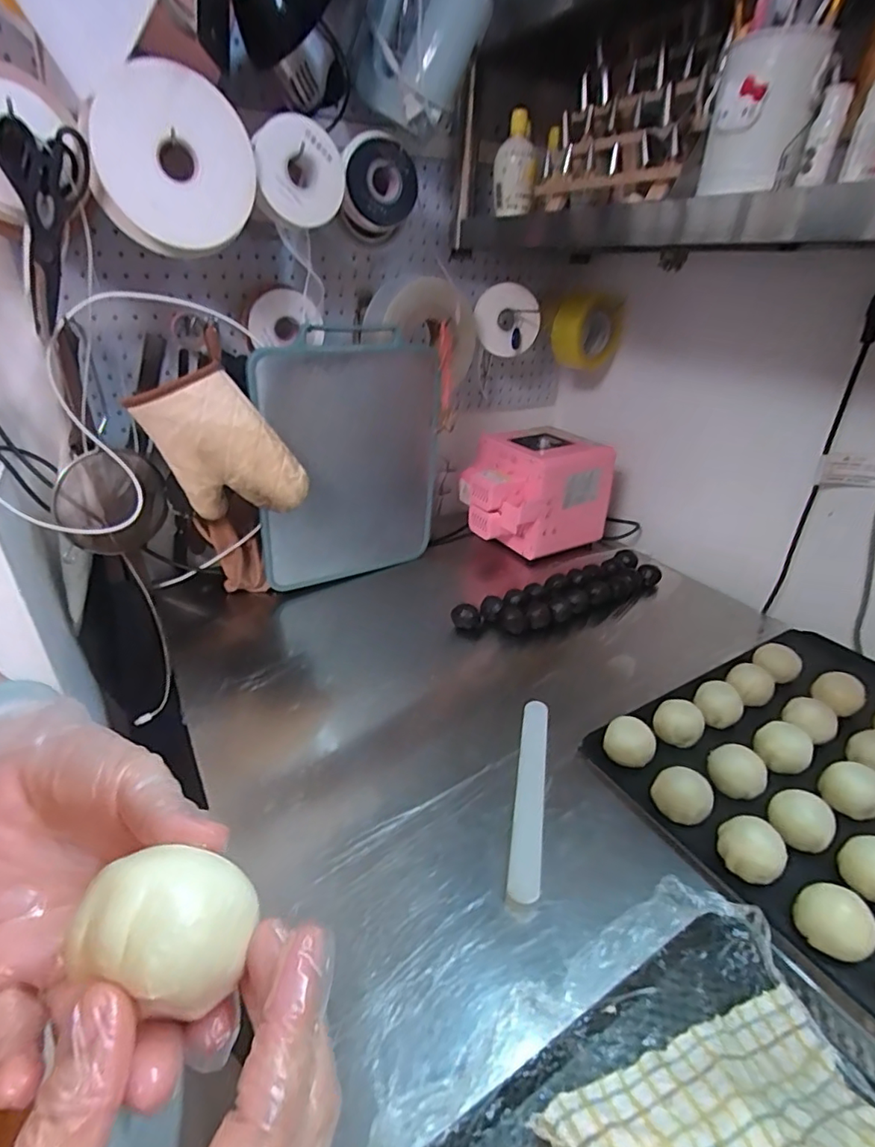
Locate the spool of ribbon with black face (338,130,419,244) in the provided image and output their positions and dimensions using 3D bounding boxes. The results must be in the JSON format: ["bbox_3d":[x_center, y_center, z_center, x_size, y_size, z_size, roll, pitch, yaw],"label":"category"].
[{"bbox_3d":[-0.076,-0.497,0.707,0.097,0.111,0.033,2,30,2],"label":"spool of ribbon with black face"}]

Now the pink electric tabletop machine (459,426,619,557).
[{"bbox_3d":[0.165,-0.141,0.959,0.209,0.174,0.194,-17,34,-27],"label":"pink electric tabletop machine"}]

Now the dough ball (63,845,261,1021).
[{"bbox_3d":[-0.075,0.099,0.153,0.039,0.027,0.034,6,30,8],"label":"dough ball"}]

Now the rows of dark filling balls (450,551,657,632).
[{"bbox_3d":[0.193,0.038,0.831,0.344,0.038,0.092,-17,34,-28],"label":"rows of dark filling balls"}]

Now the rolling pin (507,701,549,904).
[{"bbox_3d":[0.090,0.207,0.527,0.027,0.024,0.205,6,30,10],"label":"rolling pin"}]

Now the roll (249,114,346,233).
[{"bbox_3d":[-0.158,-0.462,0.632,0.101,0.099,0.030,-13,33,-23],"label":"roll"}]

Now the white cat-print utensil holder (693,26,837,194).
[{"bbox_3d":[0.278,-0.394,0.476,0.074,0.102,0.063,11,31,17],"label":"white cat-print utensil holder"}]

